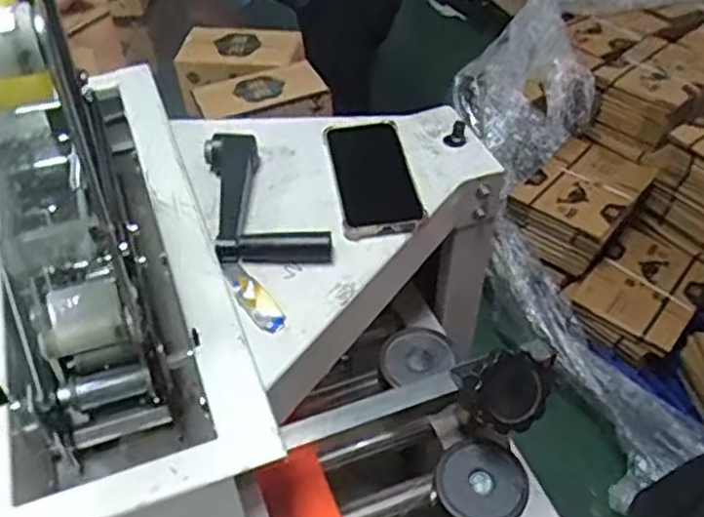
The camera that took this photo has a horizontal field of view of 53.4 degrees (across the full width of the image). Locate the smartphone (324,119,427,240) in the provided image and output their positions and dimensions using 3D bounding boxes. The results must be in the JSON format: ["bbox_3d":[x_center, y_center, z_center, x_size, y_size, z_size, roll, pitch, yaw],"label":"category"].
[{"bbox_3d":[0.021,-0.086,0.699,0.078,0.012,0.167,-6,46,-6],"label":"smartphone"}]

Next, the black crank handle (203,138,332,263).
[{"bbox_3d":[-0.083,-0.059,0.662,0.099,0.029,0.171,-9,46,-8],"label":"black crank handle"}]

